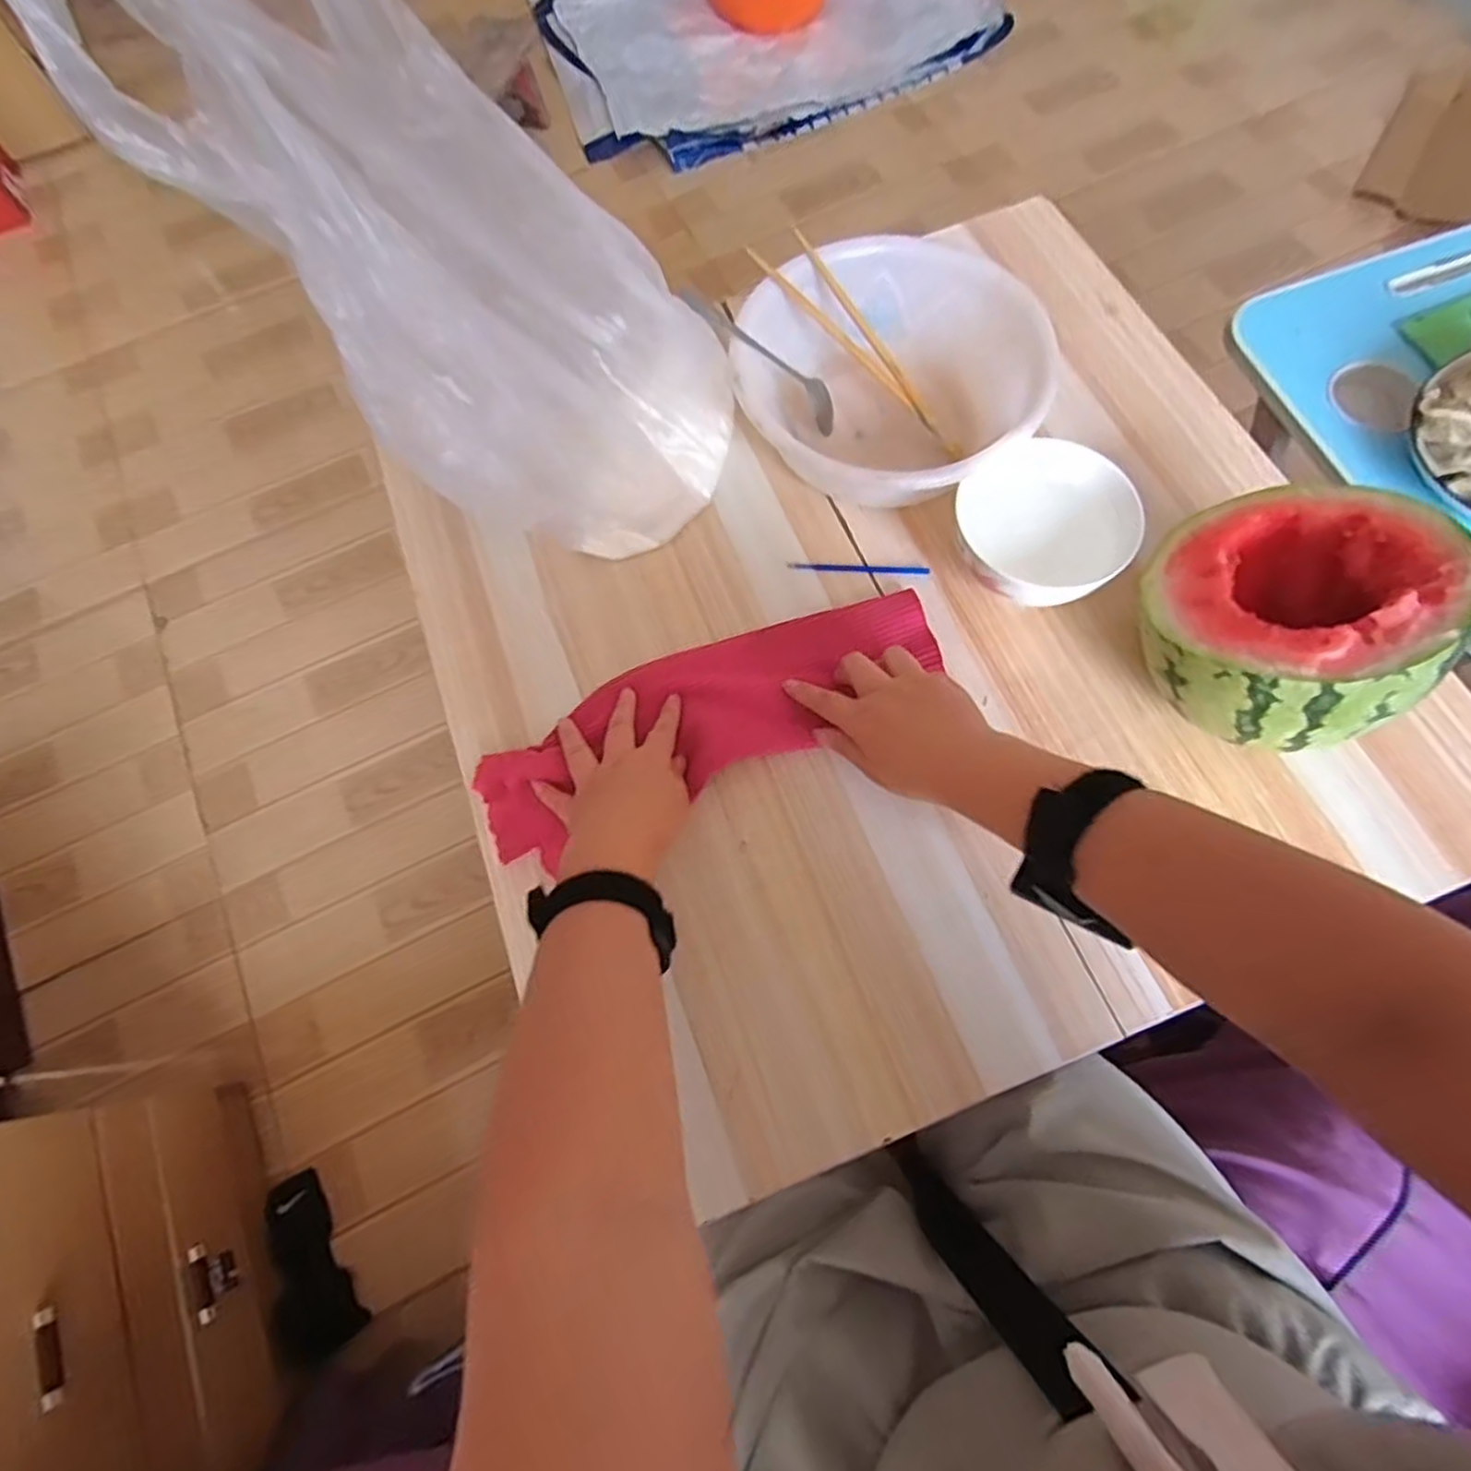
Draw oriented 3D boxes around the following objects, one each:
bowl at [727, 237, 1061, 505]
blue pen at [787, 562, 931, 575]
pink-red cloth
[{"bbox_3d":[0.125,-0.280,0.587,0.228,0.082,0.236,-1,70,2],"label":"bowl"},{"bbox_3d":[0.098,-0.134,0.576,0.110,0.006,0.010,7,70,5],"label":"blue pen"},{"bbox_3d":[-0.020,-0.021,0.530,0.345,0.016,0.109,-26,68,-7],"label":"pink-red cloth"}]

